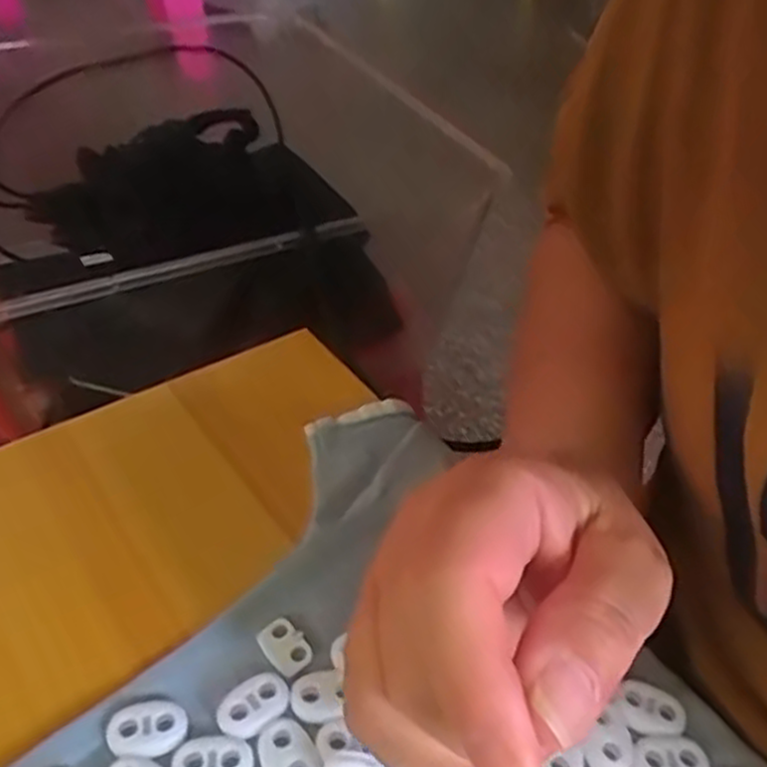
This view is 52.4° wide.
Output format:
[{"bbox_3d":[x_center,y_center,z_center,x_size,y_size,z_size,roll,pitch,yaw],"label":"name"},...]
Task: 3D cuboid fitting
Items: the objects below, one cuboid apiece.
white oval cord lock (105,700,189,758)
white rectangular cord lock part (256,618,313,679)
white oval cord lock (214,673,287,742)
[{"bbox_3d":[-0.068,0.099,0.225,0.022,0.004,0.015,-8,43,-13],"label":"white oval cord lock"},{"bbox_3d":[-0.032,0.083,0.250,0.013,0.004,0.019,-25,49,-28],"label":"white rectangular cord lock part"},{"bbox_3d":[-0.039,0.096,0.233,0.022,0.004,0.015,-20,47,-24],"label":"white oval cord lock"}]

